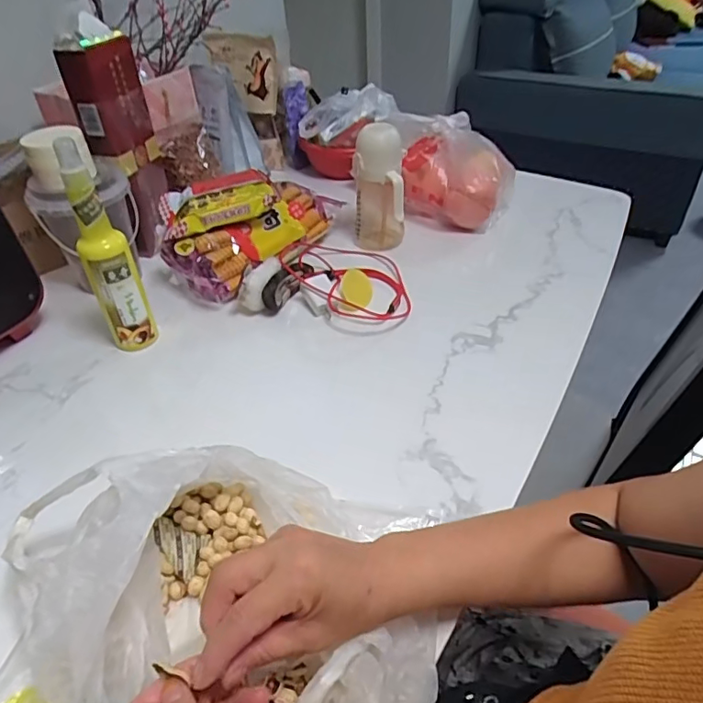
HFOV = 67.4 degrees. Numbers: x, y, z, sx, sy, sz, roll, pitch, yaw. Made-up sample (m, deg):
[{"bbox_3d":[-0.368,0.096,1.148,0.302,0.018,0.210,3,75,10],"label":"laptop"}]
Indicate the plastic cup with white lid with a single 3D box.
[{"bbox_3d":[0.040,-0.238,0.767,0.073,0.176,0.070,1,40,5],"label":"plastic cup with white lid"}]

